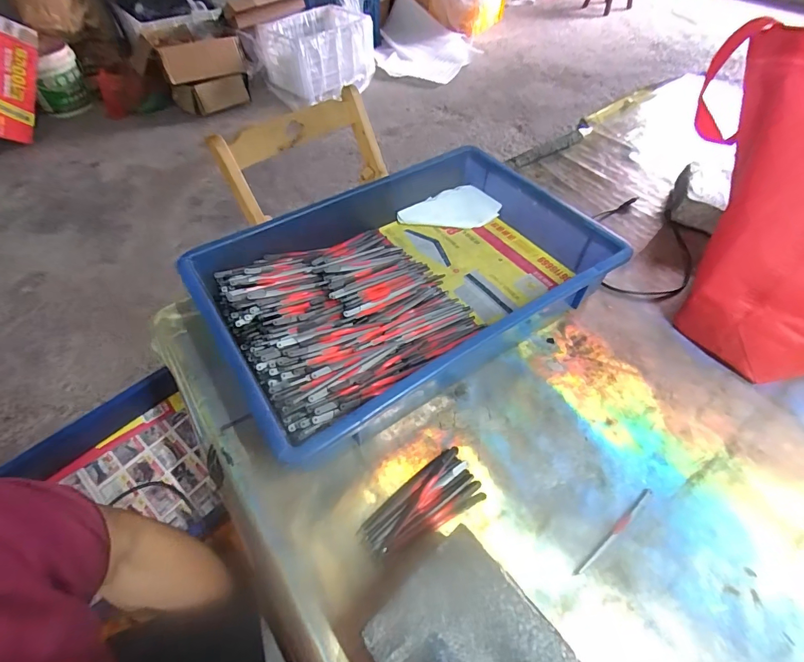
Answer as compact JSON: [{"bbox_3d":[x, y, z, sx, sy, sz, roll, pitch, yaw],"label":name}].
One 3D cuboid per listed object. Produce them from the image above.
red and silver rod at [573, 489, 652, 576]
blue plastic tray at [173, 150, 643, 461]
[{"bbox_3d":[0.179,0.167,0.345,0.104,0.004,0.007,-32,59,-22],"label":"red and silver rod"},{"bbox_3d":[0.001,-0.064,0.482,0.431,0.072,0.288,-28,57,-20],"label":"blue plastic tray"}]

